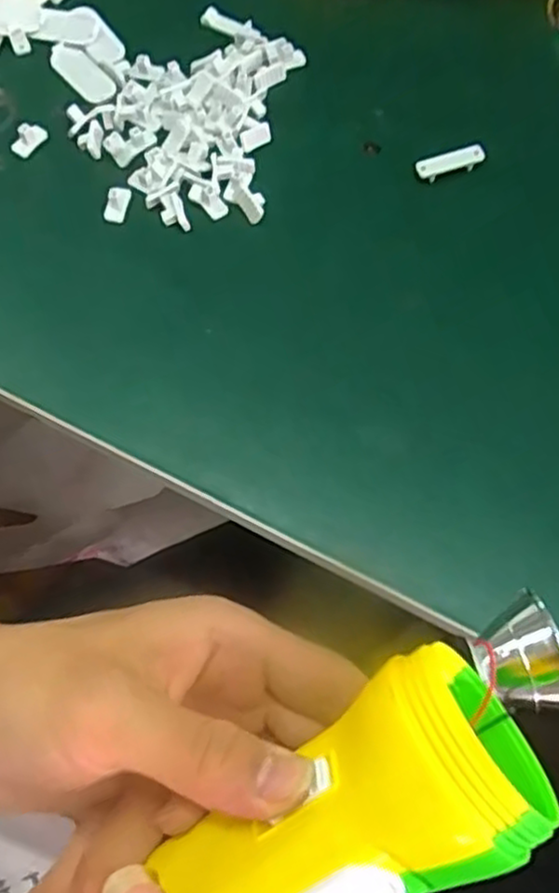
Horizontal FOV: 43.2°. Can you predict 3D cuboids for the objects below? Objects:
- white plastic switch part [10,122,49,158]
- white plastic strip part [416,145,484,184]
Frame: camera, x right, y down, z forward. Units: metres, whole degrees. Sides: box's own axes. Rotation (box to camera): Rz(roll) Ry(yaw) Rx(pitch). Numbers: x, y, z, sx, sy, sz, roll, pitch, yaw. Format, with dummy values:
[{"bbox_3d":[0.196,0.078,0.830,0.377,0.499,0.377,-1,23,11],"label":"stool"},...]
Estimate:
[{"bbox_3d":[-0.136,-0.166,0.380,0.012,0.008,0.020,28,71,11],"label":"white plastic switch part"},{"bbox_3d":[0.090,-0.150,0.374,0.037,0.006,0.011,-17,69,-6],"label":"white plastic strip part"}]

